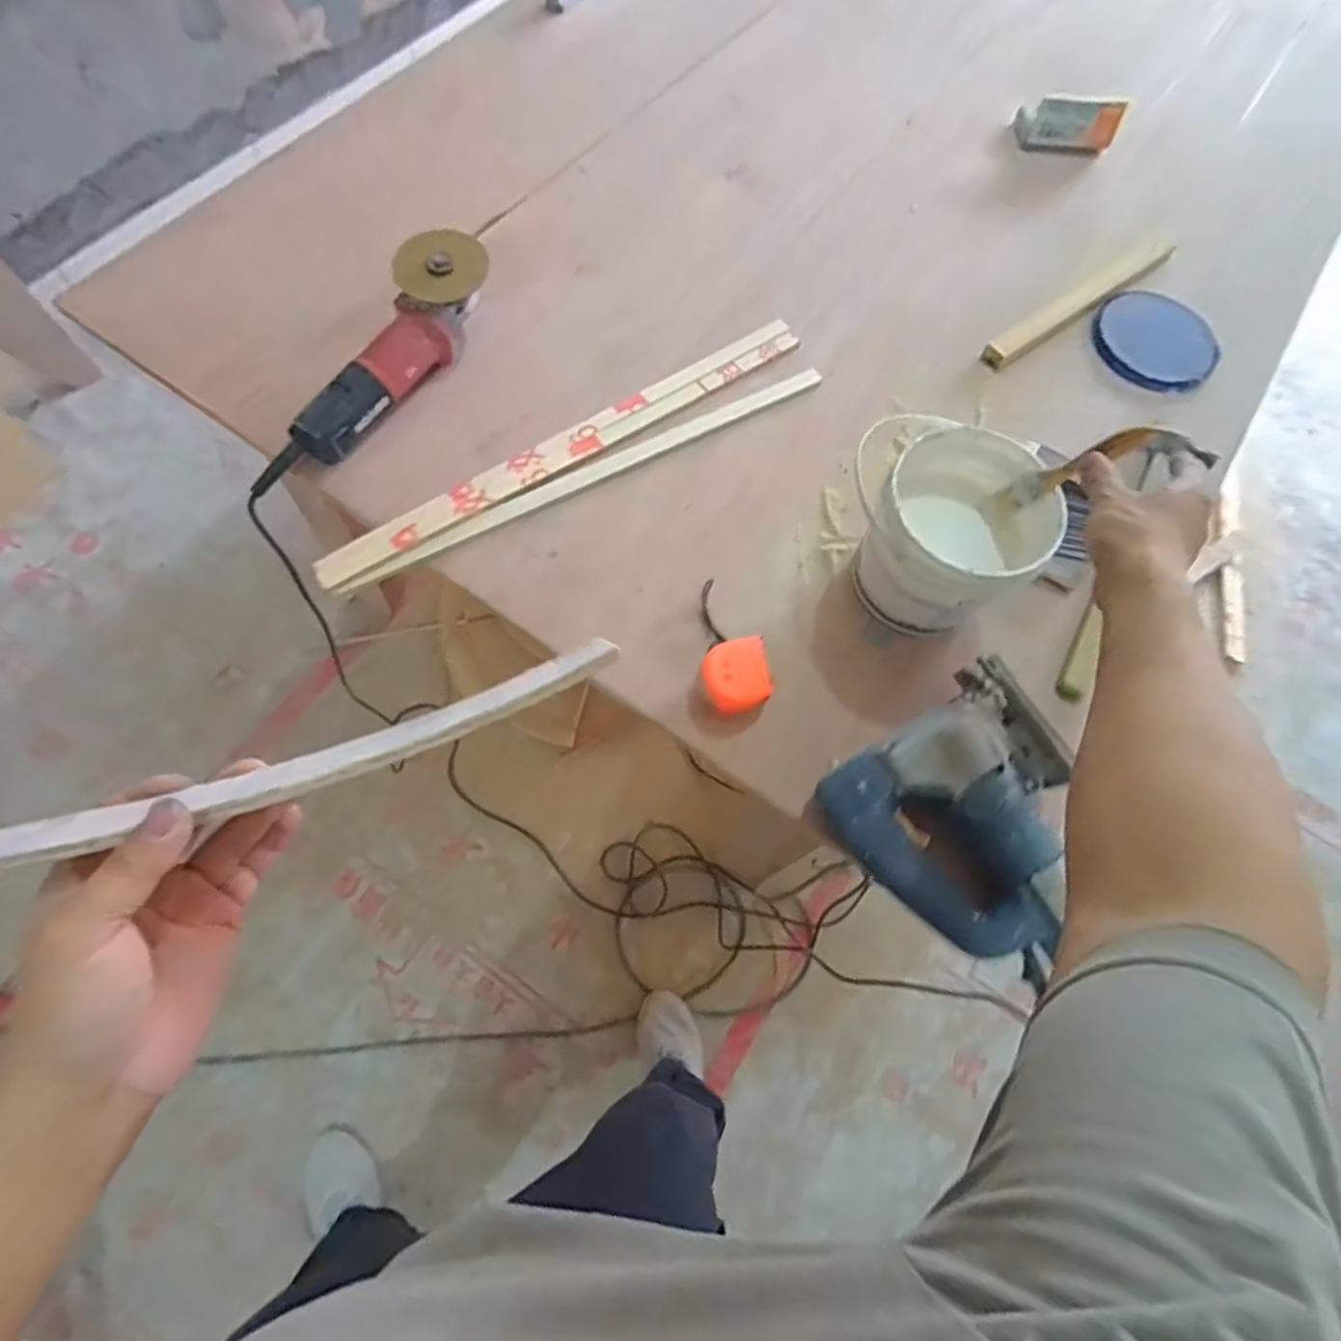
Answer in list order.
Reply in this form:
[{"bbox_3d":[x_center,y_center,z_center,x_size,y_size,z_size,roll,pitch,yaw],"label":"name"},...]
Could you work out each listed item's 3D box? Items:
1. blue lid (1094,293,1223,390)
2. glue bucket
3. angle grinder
[{"bbox_3d":[0.611,-0.416,0.907,0.150,0.014,0.140,2,69,-4],"label":"blue lid"},{"bbox_3d":[0.265,-0.128,0.699,0.152,0.153,0.148,2,69,-4],"label":"glue bucket"},{"bbox_3d":[-0.310,-0.317,0.770,0.079,0.090,0.352,27,69,6],"label":"angle grinder"}]

